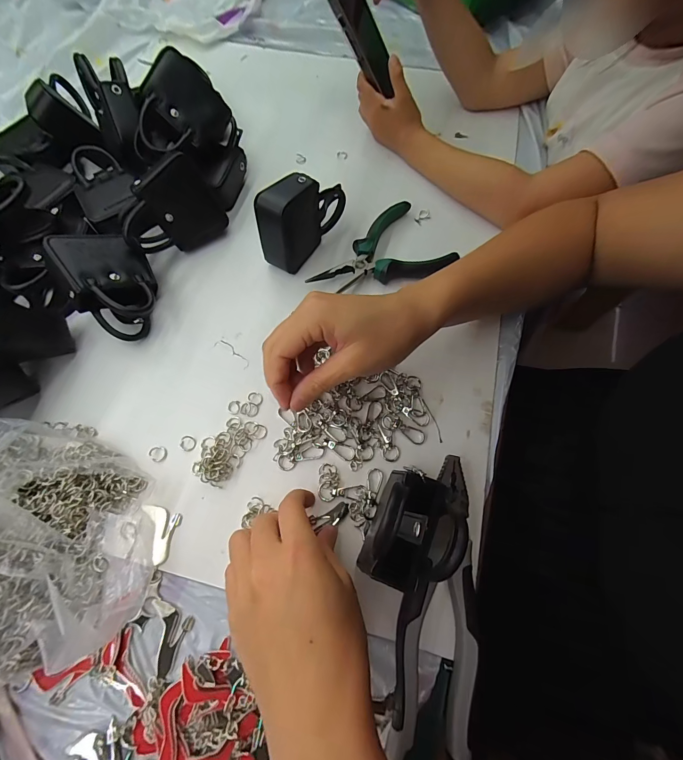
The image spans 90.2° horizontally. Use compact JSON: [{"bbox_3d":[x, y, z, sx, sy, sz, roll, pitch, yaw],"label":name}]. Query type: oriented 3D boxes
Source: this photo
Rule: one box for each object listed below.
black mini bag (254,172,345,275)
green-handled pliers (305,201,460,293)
[{"bbox_3d":[-0.038,-0.171,0.349,0.043,0.074,0.107,33,71,11],"label":"black mini bag"},{"bbox_3d":[0.052,-0.124,0.358,0.092,0.022,0.144,40,73,13],"label":"green-handled pliers"}]

